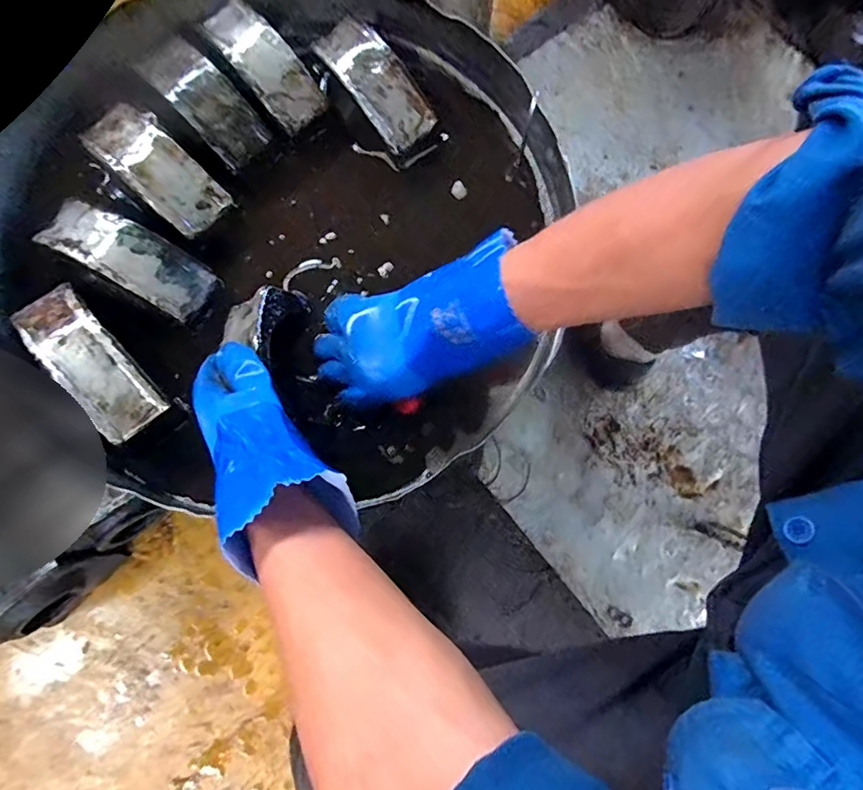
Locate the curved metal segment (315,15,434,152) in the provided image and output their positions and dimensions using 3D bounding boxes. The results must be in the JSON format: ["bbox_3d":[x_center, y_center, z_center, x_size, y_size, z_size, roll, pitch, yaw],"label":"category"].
[{"bbox_3d":[-0.061,-0.328,0.525,0.057,0.035,0.144,-37,83,-8],"label":"curved metal segment"}]

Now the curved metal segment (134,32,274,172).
[{"bbox_3d":[-0.234,-0.302,0.522,0.059,0.038,0.146,-44,84,-9],"label":"curved metal segment"}]

